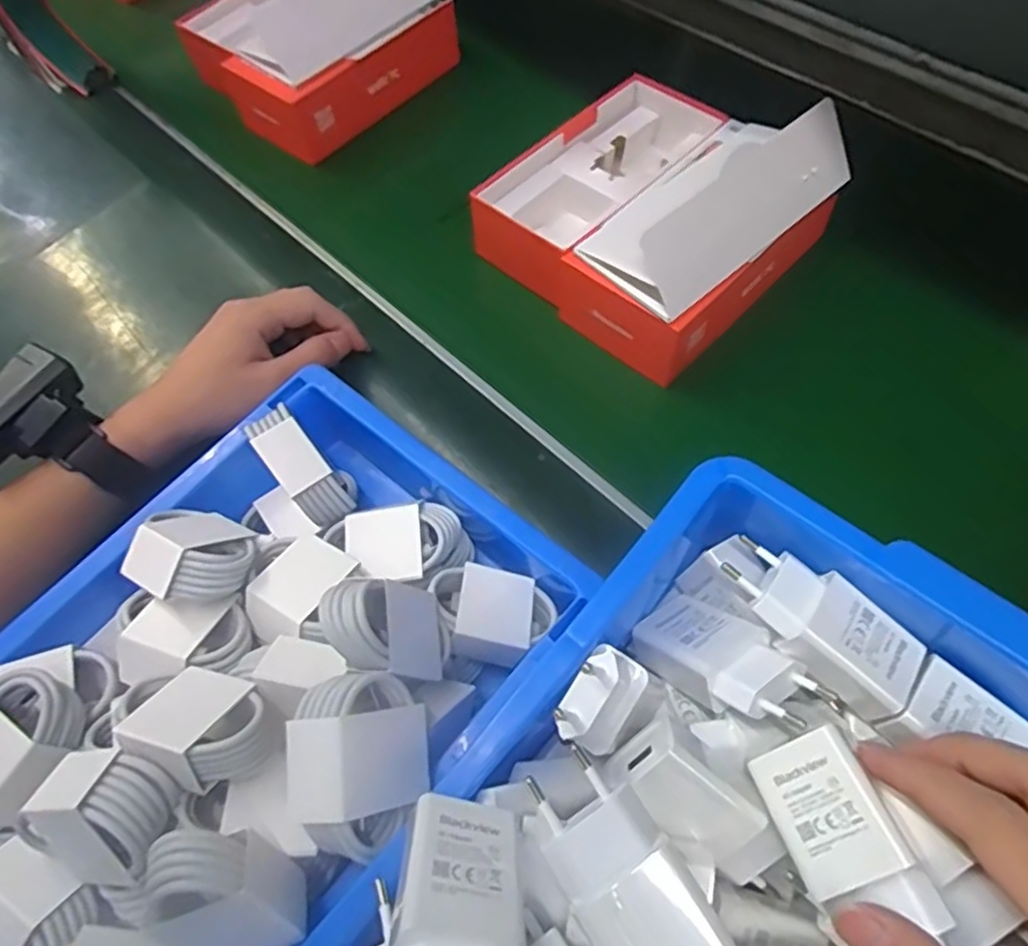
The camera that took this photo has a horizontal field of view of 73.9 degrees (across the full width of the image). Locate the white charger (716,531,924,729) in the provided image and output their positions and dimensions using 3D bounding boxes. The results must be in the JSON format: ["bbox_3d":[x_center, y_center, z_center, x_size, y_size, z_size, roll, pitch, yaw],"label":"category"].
[{"bbox_3d":[0.125,0.061,0.280,0.081,0.022,0.036,42,69,8],"label":"white charger"}]

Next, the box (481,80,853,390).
[{"bbox_3d":[0.098,-0.193,0.455,0.195,0.091,0.182,-40,66,-19],"label":"box"}]

